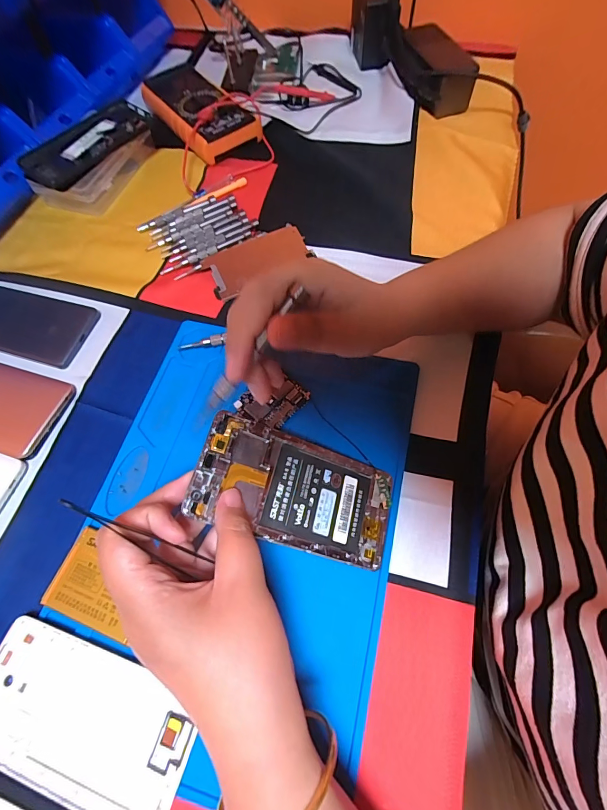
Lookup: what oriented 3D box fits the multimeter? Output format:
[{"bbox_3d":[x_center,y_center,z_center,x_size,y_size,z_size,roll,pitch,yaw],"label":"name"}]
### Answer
[{"bbox_3d":[-0.141,-0.390,0.493,0.080,0.038,0.177,-38,68,-14],"label":"multimeter"}]

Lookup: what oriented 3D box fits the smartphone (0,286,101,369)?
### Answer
[{"bbox_3d":[-0.279,-0.082,0.373,0.142,0.006,0.069,14,66,9],"label":"smartphone"}]

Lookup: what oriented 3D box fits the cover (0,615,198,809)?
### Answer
[{"bbox_3d":[-0.138,0.194,0.232,0.141,0.007,0.073,15,66,10],"label":"cover"}]

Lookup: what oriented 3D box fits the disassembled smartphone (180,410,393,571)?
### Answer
[{"bbox_3d":[-0.001,0.058,0.252,0.140,0.006,0.070,25,65,-15],"label":"disassembled smartphone"}]

